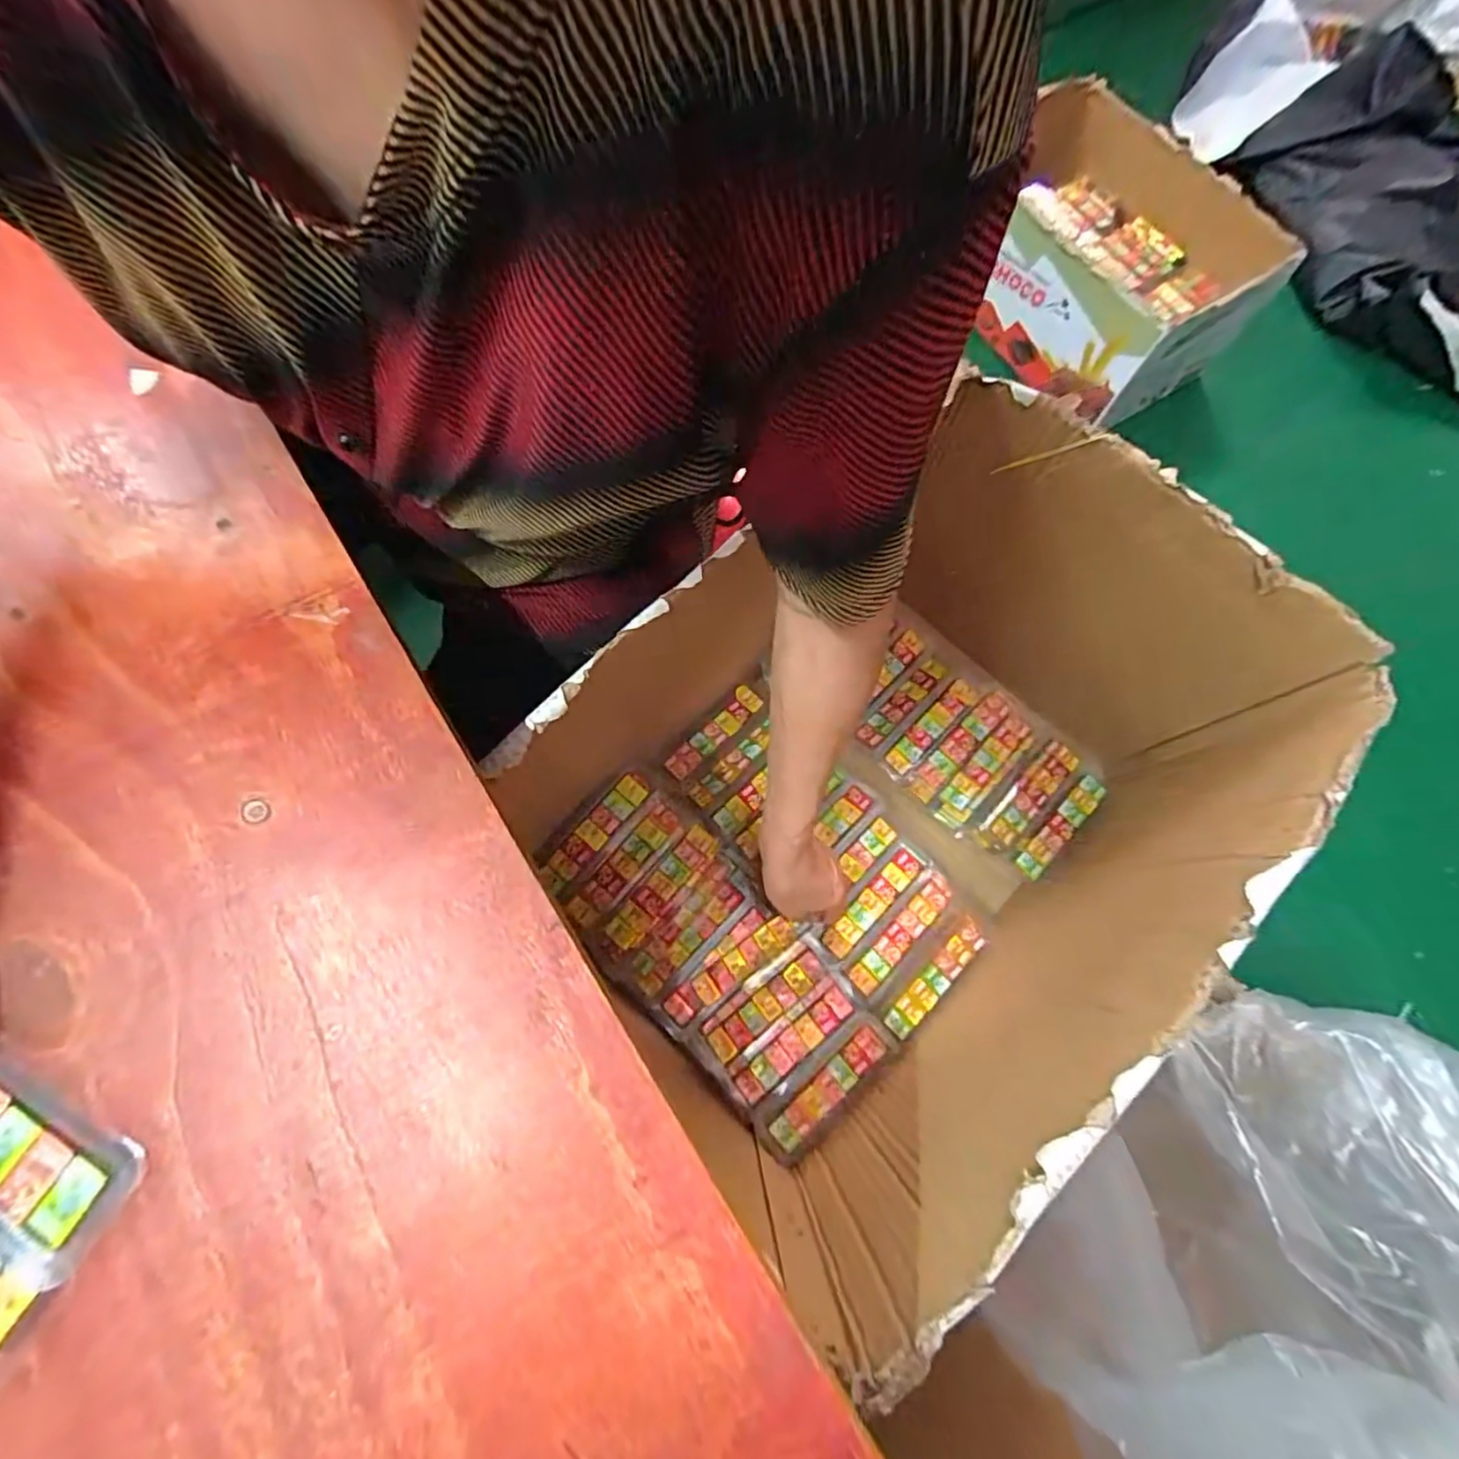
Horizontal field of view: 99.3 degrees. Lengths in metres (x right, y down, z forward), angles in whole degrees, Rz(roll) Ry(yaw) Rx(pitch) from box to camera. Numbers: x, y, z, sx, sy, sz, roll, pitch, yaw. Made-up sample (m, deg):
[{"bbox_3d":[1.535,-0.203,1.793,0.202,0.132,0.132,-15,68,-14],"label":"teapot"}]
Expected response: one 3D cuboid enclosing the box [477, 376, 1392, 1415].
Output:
[{"bbox_3d":[0.143,0.066,0.503,0.487,0.297,0.325,-40,79,-14],"label":"box"}]

